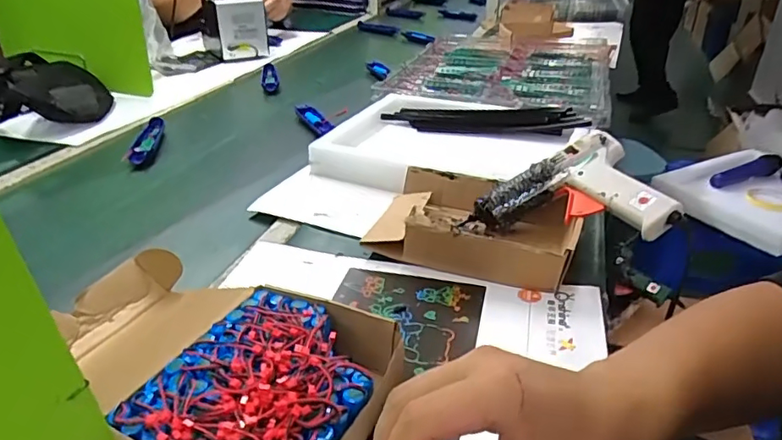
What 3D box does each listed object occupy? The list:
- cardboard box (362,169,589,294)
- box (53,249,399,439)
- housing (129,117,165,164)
[{"bbox_3d":[0.096,0.000,0.609,0.215,0.063,0.154,8,32,16],"label":"cardboard box"},{"bbox_3d":[-0.150,0.102,0.421,0.321,0.065,0.199,22,37,33],"label":"box"},{"bbox_3d":[-0.398,-0.132,0.884,0.027,0.016,0.173,-5,31,-9],"label":"housing"}]

